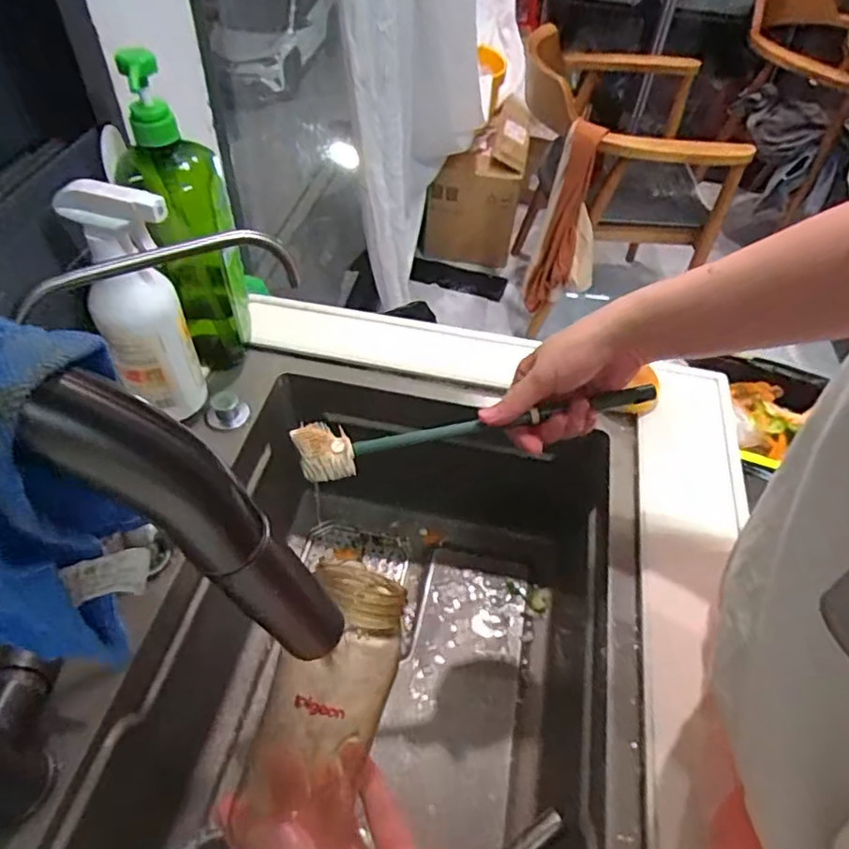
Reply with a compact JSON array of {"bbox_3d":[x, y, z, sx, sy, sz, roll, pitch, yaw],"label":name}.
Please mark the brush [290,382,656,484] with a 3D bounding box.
[{"bbox_3d":[0.044,-0.002,0.492,0.287,0.032,0.033,-11,51,-4],"label":"brush"}]

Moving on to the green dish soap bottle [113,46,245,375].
[{"bbox_3d":[-0.213,-0.177,0.576,0.052,0.293,0.077,36,56,24],"label":"green dish soap bottle"}]

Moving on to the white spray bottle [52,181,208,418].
[{"bbox_3d":[-0.239,-0.098,0.525,0.070,0.206,0.057,-21,54,-20],"label":"white spray bottle"}]

